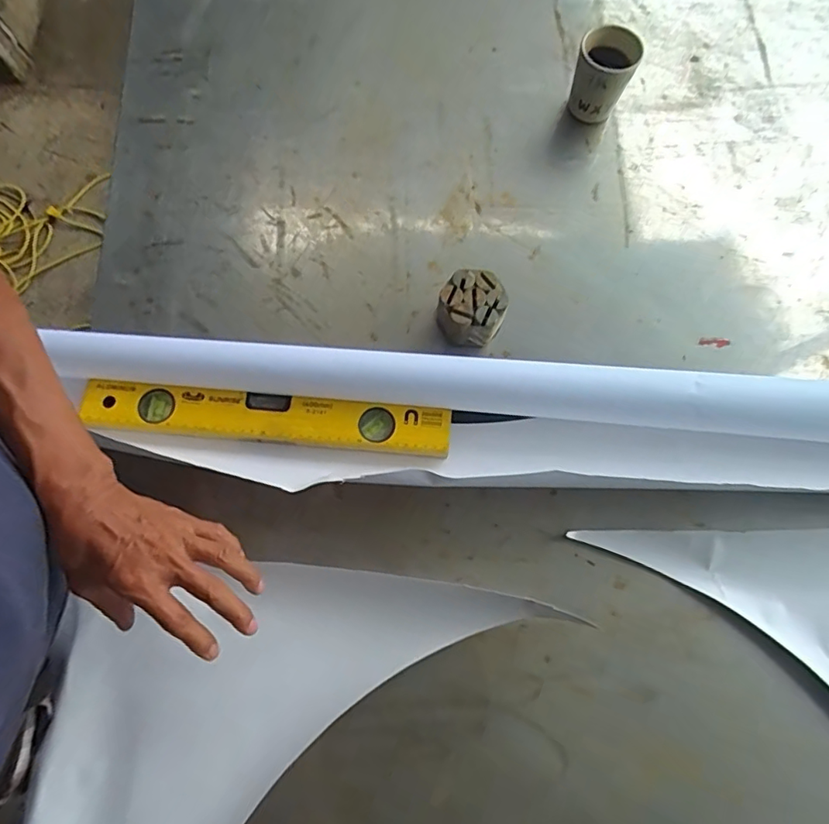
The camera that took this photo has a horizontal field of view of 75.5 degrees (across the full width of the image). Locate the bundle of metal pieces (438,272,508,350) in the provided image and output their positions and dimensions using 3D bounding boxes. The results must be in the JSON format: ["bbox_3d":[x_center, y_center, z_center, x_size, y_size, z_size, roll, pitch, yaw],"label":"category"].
[{"bbox_3d":[0.064,-0.113,0.598,0.076,0.053,0.076,21,73,5],"label":"bundle of metal pieces"}]

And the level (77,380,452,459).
[{"bbox_3d":[-0.154,0.009,0.568,0.374,0.025,0.050,5,73,0],"label":"level"}]

